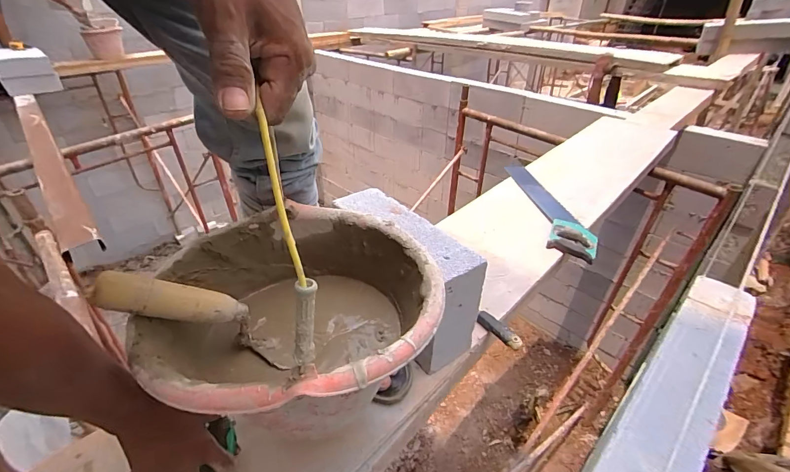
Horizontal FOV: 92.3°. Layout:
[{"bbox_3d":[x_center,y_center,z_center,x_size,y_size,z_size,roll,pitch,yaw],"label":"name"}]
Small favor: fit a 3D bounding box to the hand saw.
[{"bbox_3d":[0.432,-0.096,1.091,0.115,0.030,0.547,-1,35,0],"label":"hand saw"}]

